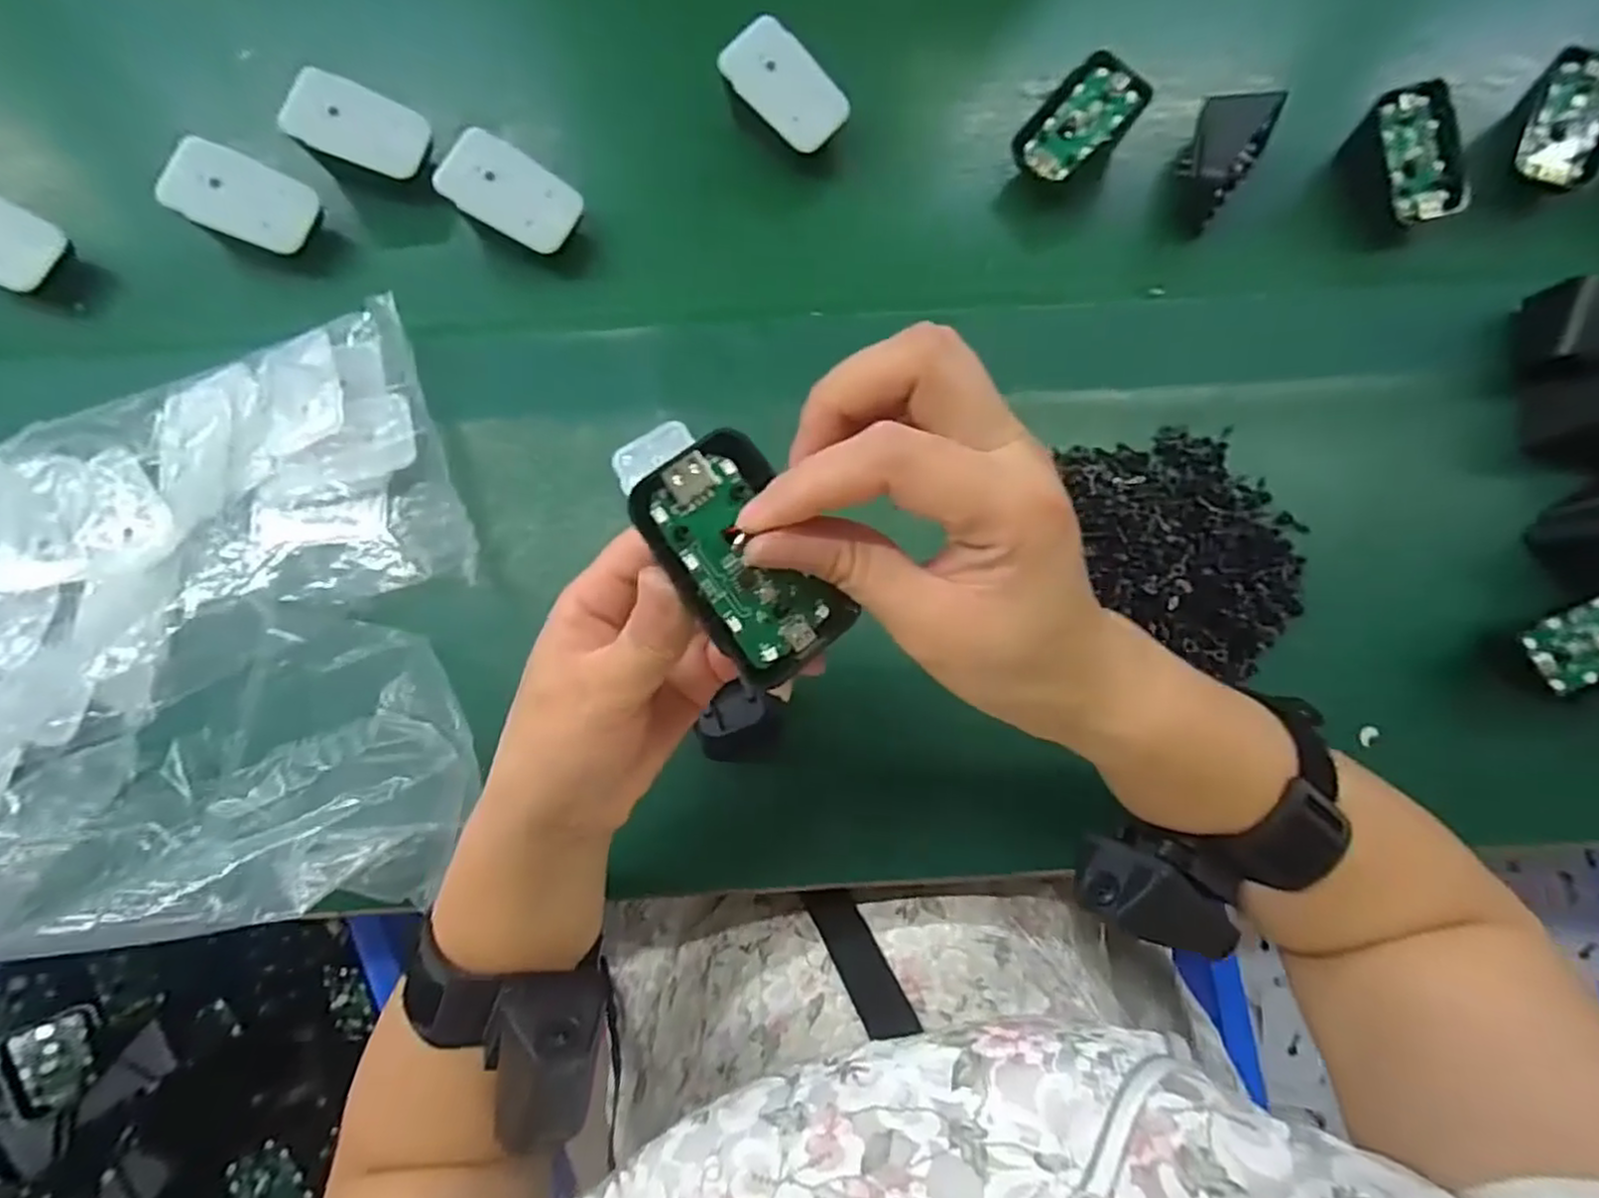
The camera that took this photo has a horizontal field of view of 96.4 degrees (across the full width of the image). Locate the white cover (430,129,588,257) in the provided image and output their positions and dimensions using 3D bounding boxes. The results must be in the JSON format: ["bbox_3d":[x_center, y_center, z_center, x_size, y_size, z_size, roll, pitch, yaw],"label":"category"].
[{"bbox_3d":[-0.156,-0.219,0.386,0.068,0.007,0.045,28,77,-15],"label":"white cover"}]

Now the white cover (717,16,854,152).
[{"bbox_3d":[-0.007,-0.284,0.396,0.069,0.004,0.046,38,85,-14],"label":"white cover"}]

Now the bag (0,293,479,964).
[{"bbox_3d":[-0.311,0.022,0.334,0.298,0.078,0.277,-18,76,-6],"label":"bag"}]

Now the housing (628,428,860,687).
[{"bbox_3d":[-0.015,-0.011,0.210,0.041,0.008,0.071,-39,102,-16],"label":"housing"}]

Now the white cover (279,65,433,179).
[{"bbox_3d":[-0.243,-0.262,0.395,0.065,0.005,0.044,15,79,-27],"label":"white cover"}]

